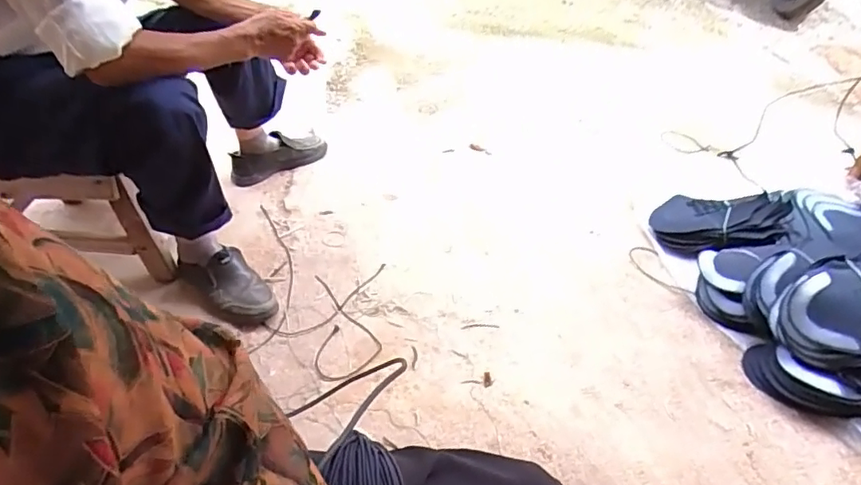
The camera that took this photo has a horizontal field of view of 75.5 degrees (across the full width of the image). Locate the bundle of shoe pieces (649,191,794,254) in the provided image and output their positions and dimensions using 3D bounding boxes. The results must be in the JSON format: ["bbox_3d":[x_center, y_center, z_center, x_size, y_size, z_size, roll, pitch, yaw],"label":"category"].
[{"bbox_3d":[0.681,-0.048,1.317,0.285,0.093,0.142,-3,39,32],"label":"bundle of shoe pieces"}]

